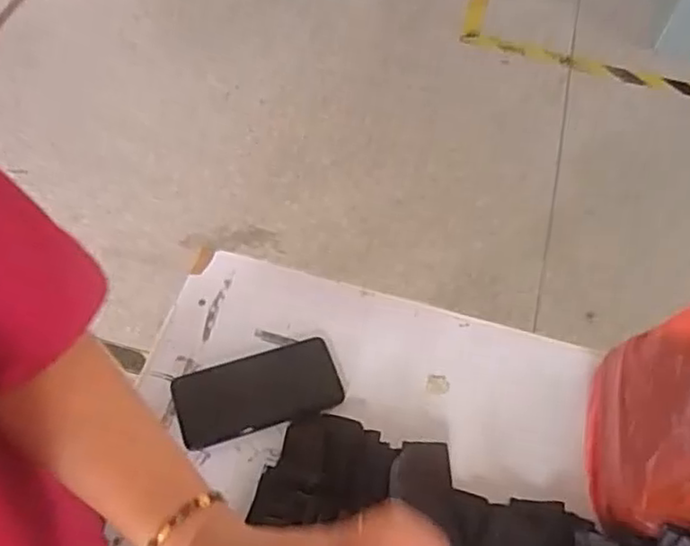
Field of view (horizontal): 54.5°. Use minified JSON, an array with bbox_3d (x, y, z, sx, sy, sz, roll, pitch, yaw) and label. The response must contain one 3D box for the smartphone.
[{"bbox_3d":[-0.088,0.121,0.685,0.165,0.014,0.078,-16,60,-12],"label":"smartphone"}]

